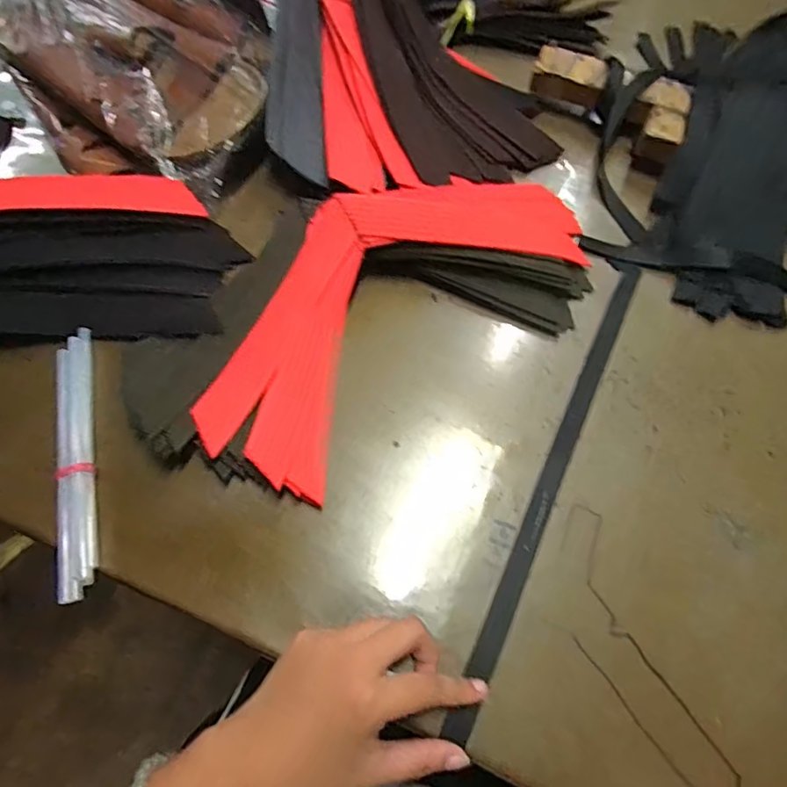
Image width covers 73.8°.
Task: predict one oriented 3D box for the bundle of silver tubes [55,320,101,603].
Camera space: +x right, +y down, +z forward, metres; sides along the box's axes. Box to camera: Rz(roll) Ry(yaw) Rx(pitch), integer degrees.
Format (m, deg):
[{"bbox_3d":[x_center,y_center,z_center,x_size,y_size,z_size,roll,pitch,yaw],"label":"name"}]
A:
[{"bbox_3d":[-0.217,0.041,0.359,0.023,0.018,0.187,-13,67,-6],"label":"bundle of silver tubes"}]

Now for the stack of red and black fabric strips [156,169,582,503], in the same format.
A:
[{"bbox_3d":[0.002,-0.069,0.400,0.350,0.024,0.169,-34,86,-14],"label":"stack of red and black fabric strips"}]

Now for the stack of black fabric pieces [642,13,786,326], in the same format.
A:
[{"bbox_3d":[0.285,-0.187,0.436,0.123,0.056,0.252,15,89,6],"label":"stack of black fabric pieces"}]

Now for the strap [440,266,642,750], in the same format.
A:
[{"bbox_3d":[0.116,0.051,0.372,0.016,0.005,0.365,24,69,10],"label":"strap"}]

